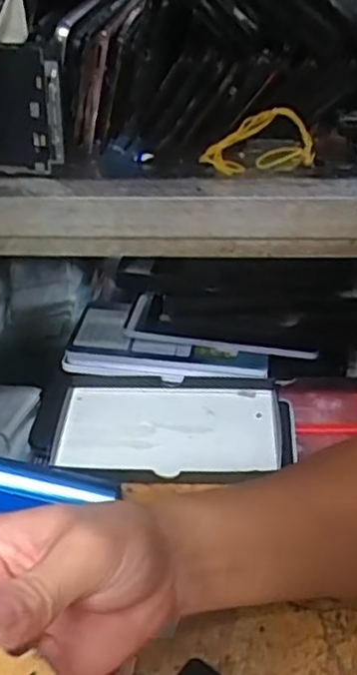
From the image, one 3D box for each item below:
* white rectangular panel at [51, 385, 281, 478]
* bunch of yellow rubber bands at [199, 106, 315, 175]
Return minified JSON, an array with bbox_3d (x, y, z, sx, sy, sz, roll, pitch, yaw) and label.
[{"bbox_3d":[-0.008,0.073,0.533,0.176,0.015,0.091,1,36,5],"label":"white rectangular panel"},{"bbox_3d":[0.048,-0.119,0.394,0.067,0.031,0.030,-7,36,-5],"label":"bunch of yellow rubber bands"}]

